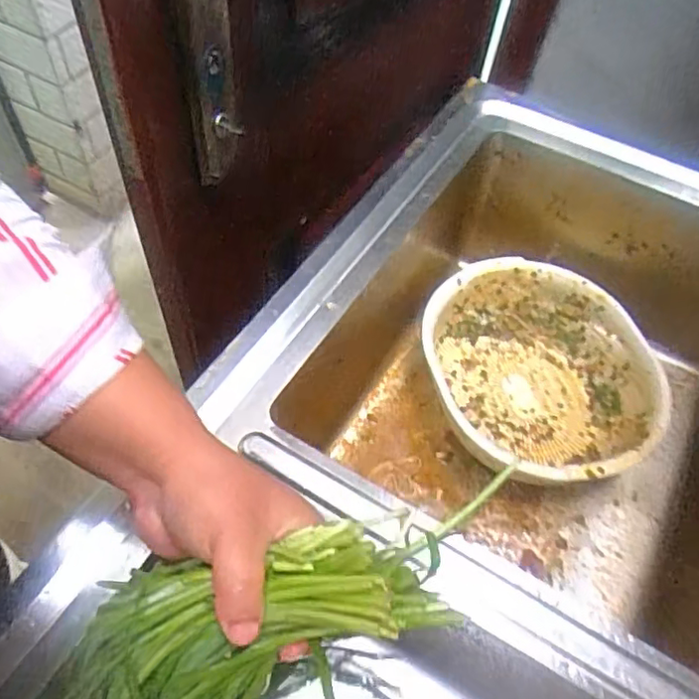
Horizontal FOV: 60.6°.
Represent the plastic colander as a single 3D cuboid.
[{"bbox_3d":[0.250,0.037,0.792,0.274,0.112,0.313,-12,56,-14],"label":"plastic colander"}]

